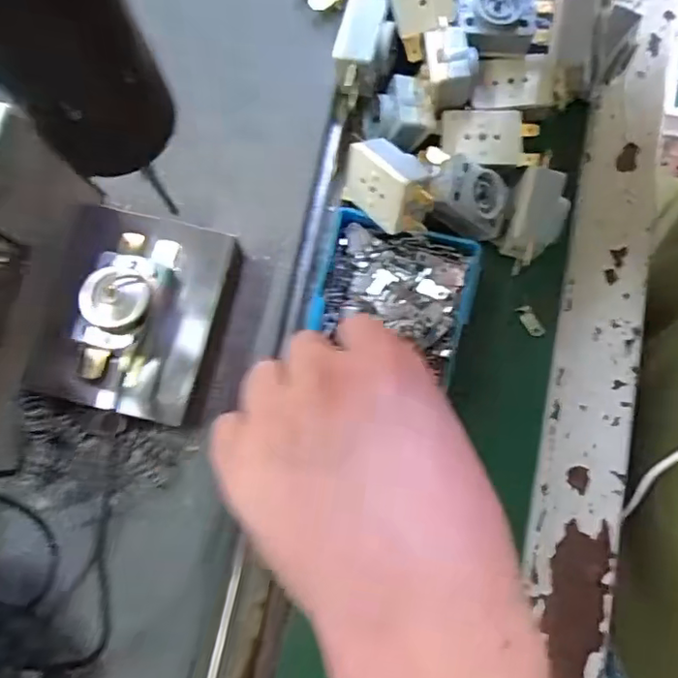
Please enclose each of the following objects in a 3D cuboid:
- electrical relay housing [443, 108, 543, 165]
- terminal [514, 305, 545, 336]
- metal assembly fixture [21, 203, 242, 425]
[{"bbox_3d":[0.076,-0.099,0.283,0.049,0.014,0.026,-3,79,0],"label":"electrical relay housing"},{"bbox_3d":[0.095,-0.009,0.283,0.008,0.004,0.017,-26,80,-5],"label":"terminal"},{"bbox_3d":[-0.083,-0.011,0.232,0.069,0.041,0.079,12,79,3],"label":"metal assembly fixture"}]

